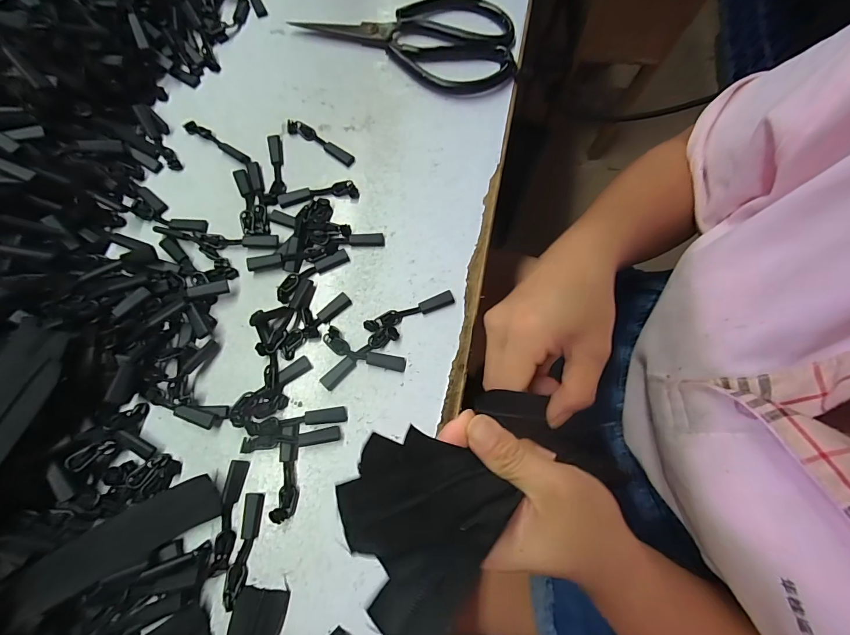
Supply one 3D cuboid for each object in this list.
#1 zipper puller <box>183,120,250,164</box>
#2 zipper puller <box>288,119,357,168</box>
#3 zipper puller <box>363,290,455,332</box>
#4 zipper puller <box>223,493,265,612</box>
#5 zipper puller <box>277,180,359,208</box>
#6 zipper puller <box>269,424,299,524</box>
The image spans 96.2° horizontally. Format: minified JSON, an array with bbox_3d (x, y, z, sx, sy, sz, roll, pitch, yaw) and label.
[{"bbox_3d":[-0.155,-0.131,0.284,0.059,0.004,0.010,29,75,6],"label":"zipper puller"},{"bbox_3d":[-0.079,-0.133,0.288,0.058,0.006,0.011,31,76,6],"label":"zipper puller"},{"bbox_3d":[-0.010,-0.004,0.256,0.062,0.005,0.010,-20,76,-7],"label":"zipper puller"},{"bbox_3d":[-0.102,0.129,0.213,0.011,0.005,0.056,7,74,0],"label":"zipper puller"},{"bbox_3d":[-0.077,-0.090,0.276,0.056,0.005,0.012,-10,75,-5],"label":"zipper puller"},{"bbox_3d":[-0.080,0.091,0.224,0.013,0.006,0.053,4,74,-1],"label":"zipper puller"}]

